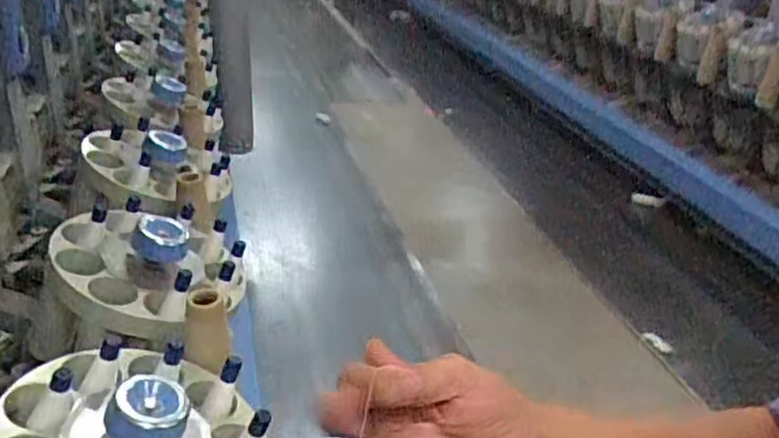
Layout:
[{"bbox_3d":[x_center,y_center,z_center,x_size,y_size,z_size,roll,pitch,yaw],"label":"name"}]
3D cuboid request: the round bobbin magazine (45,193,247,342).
[{"bbox_3d":[-0.302,0.066,0.855,0.248,0.100,0.249,12,39,-24],"label":"round bobbin magazine"}]

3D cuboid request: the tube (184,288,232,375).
[{"bbox_3d":[-0.205,0.129,0.755,0.055,0.102,0.049,3,31,-2],"label":"tube"}]

